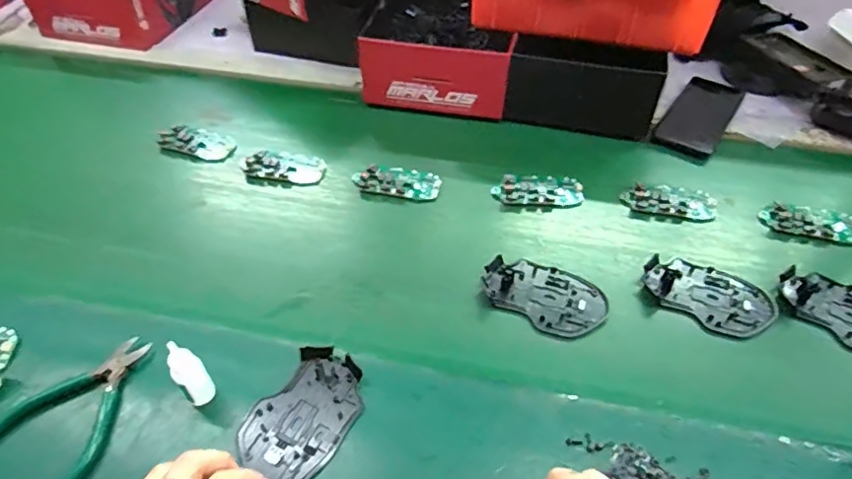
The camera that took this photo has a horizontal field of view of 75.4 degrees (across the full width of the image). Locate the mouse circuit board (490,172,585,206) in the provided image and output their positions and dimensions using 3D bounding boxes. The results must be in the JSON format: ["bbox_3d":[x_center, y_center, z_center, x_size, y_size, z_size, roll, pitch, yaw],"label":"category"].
[{"bbox_3d":[0.126,-0.056,0.622,0.099,0.009,0.043,1,48,0],"label":"mouse circuit board"}]

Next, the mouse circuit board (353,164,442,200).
[{"bbox_3d":[-0.033,-0.067,0.631,0.096,0.011,0.039,9,49,7],"label":"mouse circuit board"}]

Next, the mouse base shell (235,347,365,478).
[{"bbox_3d":[-0.096,0.138,0.433,0.073,0.013,0.107,28,54,23],"label":"mouse base shell"}]

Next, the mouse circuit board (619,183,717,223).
[{"bbox_3d":[0.270,-0.043,0.608,0.100,0.013,0.045,6,49,5],"label":"mouse circuit board"}]

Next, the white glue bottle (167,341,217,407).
[{"bbox_3d":[-0.181,0.104,0.423,0.022,0.069,0.018,-31,55,-25],"label":"white glue bottle"}]

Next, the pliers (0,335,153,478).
[{"bbox_3d":[-0.269,0.129,0.436,0.092,0.010,0.119,22,52,18],"label":"pliers"}]

